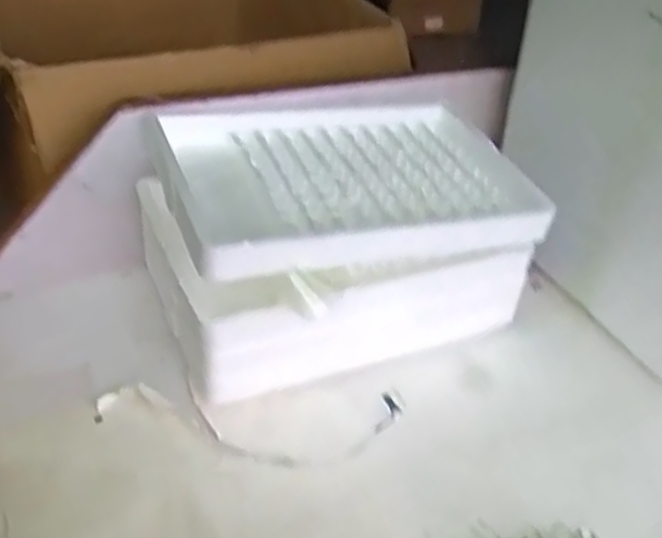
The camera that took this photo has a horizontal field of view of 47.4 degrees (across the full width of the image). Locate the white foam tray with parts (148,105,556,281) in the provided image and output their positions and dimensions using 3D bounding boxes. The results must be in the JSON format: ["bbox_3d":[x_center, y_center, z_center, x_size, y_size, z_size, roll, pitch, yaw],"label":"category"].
[{"bbox_3d":[0.011,-0.061,0.508,0.243,0.037,0.161,-11,39,-20],"label":"white foam tray with parts"}]

